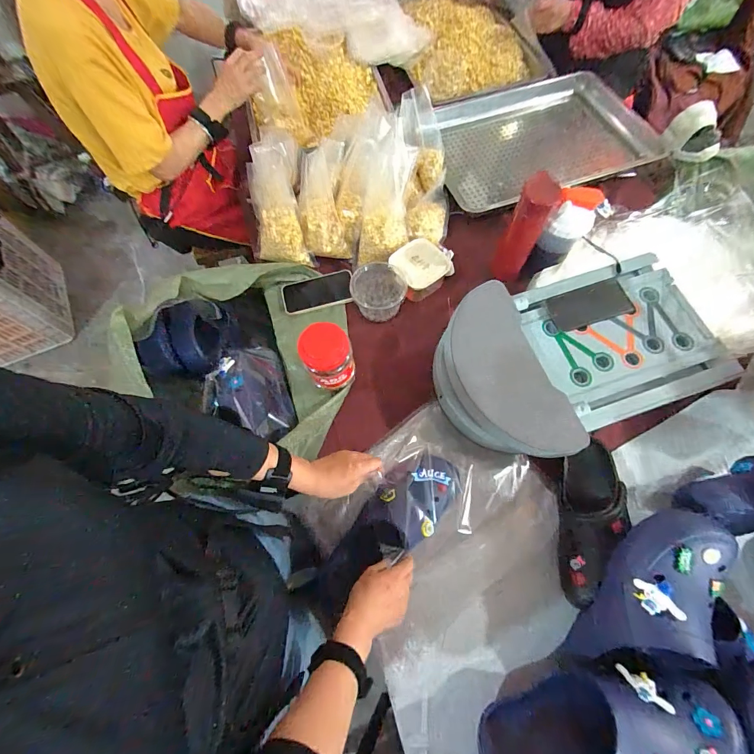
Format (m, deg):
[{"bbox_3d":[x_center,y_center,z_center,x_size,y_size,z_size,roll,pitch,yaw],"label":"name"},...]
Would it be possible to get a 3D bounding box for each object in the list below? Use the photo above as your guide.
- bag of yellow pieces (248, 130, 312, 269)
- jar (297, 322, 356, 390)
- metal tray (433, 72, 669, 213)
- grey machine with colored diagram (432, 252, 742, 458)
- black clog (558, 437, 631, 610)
[{"bbox_3d":[-0.214,-0.369,0.762,0.111,0.250,0.055,-2,26,0],"label":"bag of yellow pieces"},{"bbox_3d":[-0.092,-0.031,0.677,0.086,0.135,0.079,0,67,1],"label":"jar"},{"bbox_3d":[0.441,-0.634,0.971,0.597,0.056,0.385,-17,68,-6],"label":"metal tray"},{"bbox_3d":[0.369,-0.052,0.691,0.524,0.111,0.330,-22,69,-8],"label":"grey machine with colored diagram"},{"bbox_3d":[0.332,0.242,0.580,0.082,0.093,0.223,16,68,7],"label":"black clog"}]

